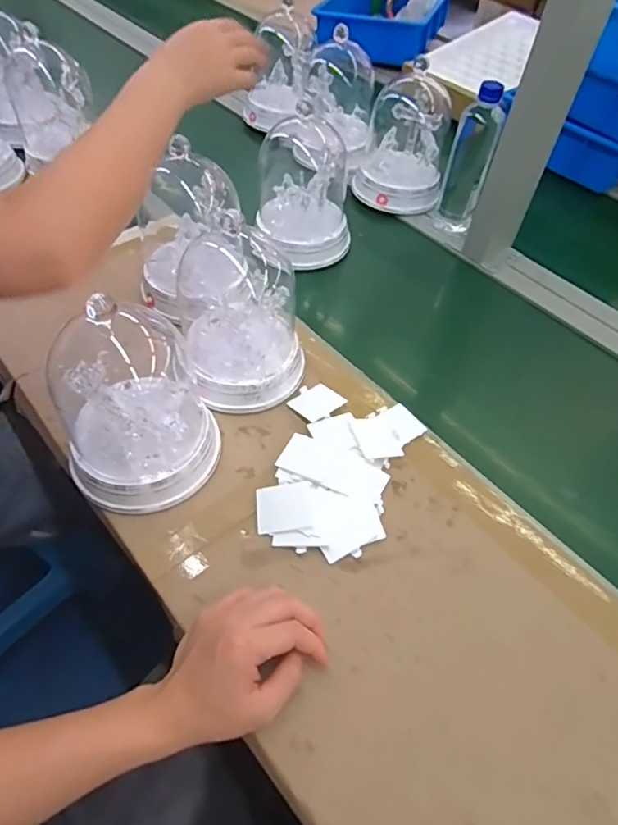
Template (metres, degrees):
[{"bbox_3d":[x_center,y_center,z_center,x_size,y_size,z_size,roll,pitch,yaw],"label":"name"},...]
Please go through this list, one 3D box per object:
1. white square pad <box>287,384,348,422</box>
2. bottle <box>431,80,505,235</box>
[{"bbox_3d":[0.011,-0.012,0.615,0.056,0.004,0.046,-30,52,-30],"label":"white square pad"},{"bbox_3d":[0.243,-0.377,0.791,0.058,0.208,0.061,16,54,9],"label":"bottle"}]

